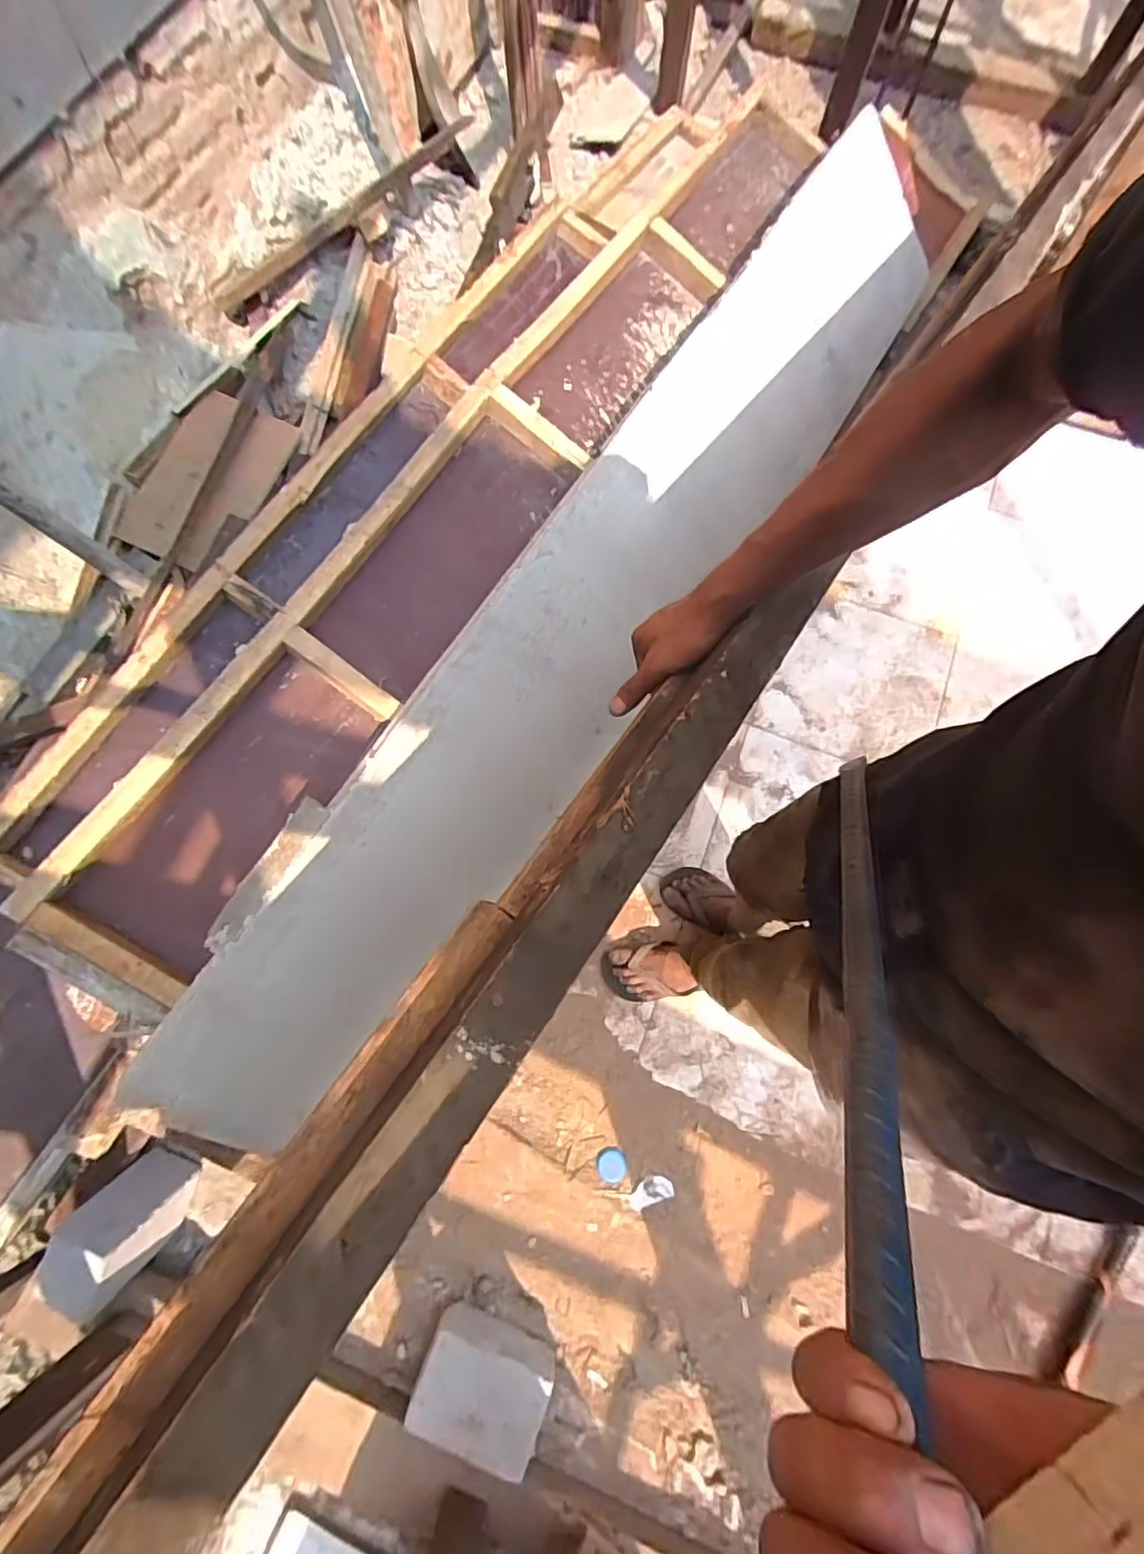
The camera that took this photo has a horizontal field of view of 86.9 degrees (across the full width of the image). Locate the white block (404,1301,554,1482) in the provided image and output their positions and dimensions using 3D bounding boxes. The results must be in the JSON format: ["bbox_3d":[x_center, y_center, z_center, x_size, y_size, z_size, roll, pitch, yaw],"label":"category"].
[{"bbox_3d":[-0.148,1.007,1.001,0.205,0.129,0.145,19,74,4],"label":"white block"}]

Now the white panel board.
[{"bbox_3d":[0.144,-0.457,1.184,0.366,0.043,2.473,43,72,-29],"label":"white panel board"}]

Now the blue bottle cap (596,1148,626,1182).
[{"bbox_3d":[0.076,0.738,1.147,0.055,0.012,0.053,0,73,-1],"label":"blue bottle cap"}]

